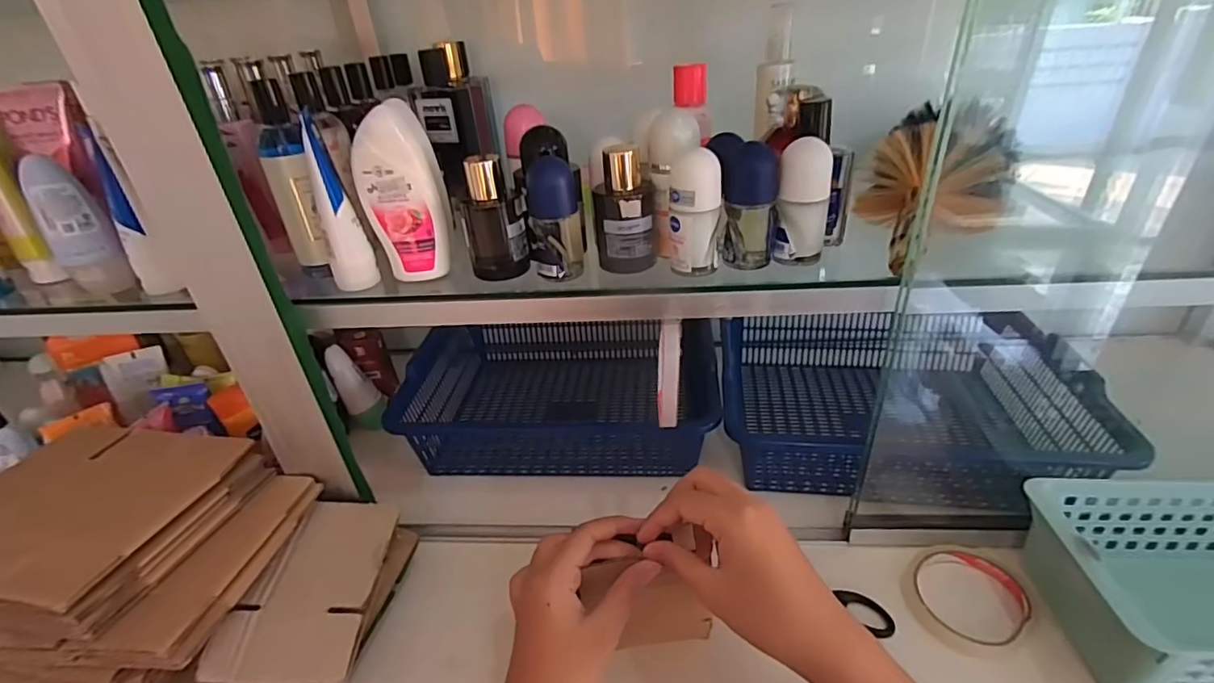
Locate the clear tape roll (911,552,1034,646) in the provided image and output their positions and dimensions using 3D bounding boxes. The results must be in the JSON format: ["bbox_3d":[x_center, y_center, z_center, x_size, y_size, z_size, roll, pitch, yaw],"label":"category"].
[{"bbox_3d":[0.290,0.201,0.443,0.084,0.012,0.077,-3,34,2],"label":"clear tape roll"}]

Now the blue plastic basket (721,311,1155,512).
[{"bbox_3d":[0.311,0.054,0.601,0.318,0.097,0.251,3,34,11],"label":"blue plastic basket"}]

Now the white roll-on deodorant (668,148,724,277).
[{"bbox_3d":[0.064,-0.091,0.400,0.037,0.083,0.032,2,34,10],"label":"white roll-on deodorant"}]

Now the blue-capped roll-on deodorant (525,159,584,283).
[{"bbox_3d":[-0.040,-0.090,0.412,0.037,0.084,0.034,-6,34,-2],"label":"blue-capped roll-on deodorant"}]

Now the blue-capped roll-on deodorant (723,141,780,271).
[{"bbox_3d":[0.106,-0.097,0.406,0.034,0.093,0.029,8,36,18],"label":"blue-capped roll-on deodorant"}]

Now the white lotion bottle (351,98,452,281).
[{"bbox_3d":[-0.154,-0.113,0.422,0.056,0.121,0.043,-12,34,-11],"label":"white lotion bottle"}]

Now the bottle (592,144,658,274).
[{"bbox_3d":[0.014,-0.096,0.414,0.045,0.091,0.033,-3,34,2],"label":"bottle"}]

